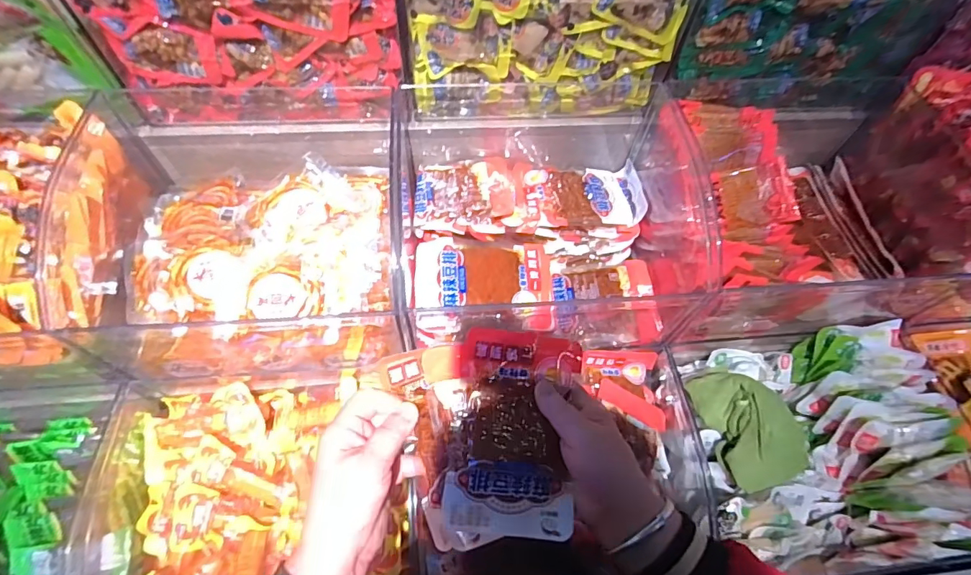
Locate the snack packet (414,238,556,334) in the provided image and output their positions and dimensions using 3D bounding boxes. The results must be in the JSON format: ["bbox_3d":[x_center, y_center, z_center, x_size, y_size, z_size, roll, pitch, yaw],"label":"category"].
[{"bbox_3d":[0.001,-0.002,0.495,0.148,0.023,0.104,4,63,-12],"label":"snack packet"}]

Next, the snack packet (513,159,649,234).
[{"bbox_3d":[0.118,-0.120,0.593,0.158,0.025,0.099,-1,59,-3],"label":"snack packet"}]

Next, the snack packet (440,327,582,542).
[{"bbox_3d":[0.023,0.108,0.349,0.093,0.009,0.146,9,78,-10],"label":"snack packet"}]

